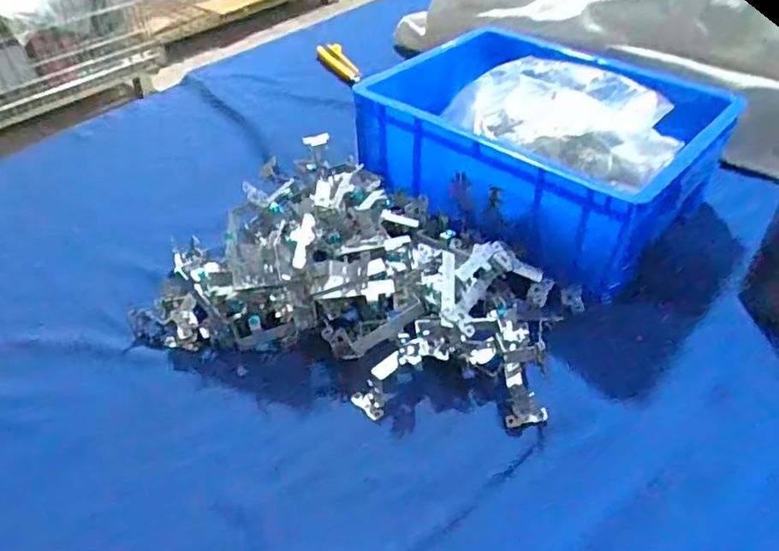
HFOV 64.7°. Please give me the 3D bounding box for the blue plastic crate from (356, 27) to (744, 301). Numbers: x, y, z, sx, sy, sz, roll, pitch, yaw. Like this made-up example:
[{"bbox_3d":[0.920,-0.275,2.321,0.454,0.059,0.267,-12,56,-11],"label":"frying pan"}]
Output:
[{"bbox_3d":[0.150,-0.146,0.669,0.326,0.105,0.238,31,51,31],"label":"blue plastic crate"}]

